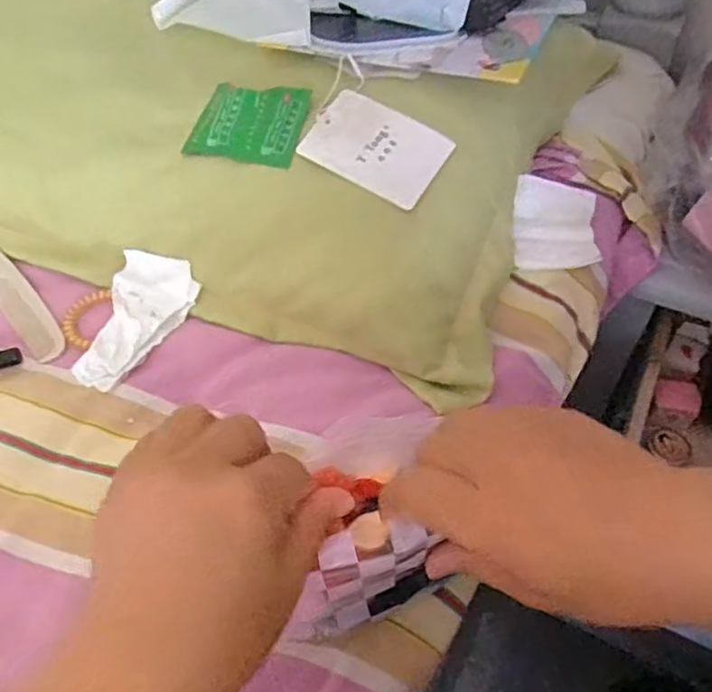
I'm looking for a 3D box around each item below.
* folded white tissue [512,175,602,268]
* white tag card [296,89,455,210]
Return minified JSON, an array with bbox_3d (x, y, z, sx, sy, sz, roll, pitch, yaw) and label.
[{"bbox_3d":[0.160,-0.099,0.495,0.062,0.019,0.081,2,64,12],"label":"folded white tissue"},{"bbox_3d":[0.013,-0.139,0.430,0.094,0.004,0.066,32,71,12],"label":"white tag card"}]

